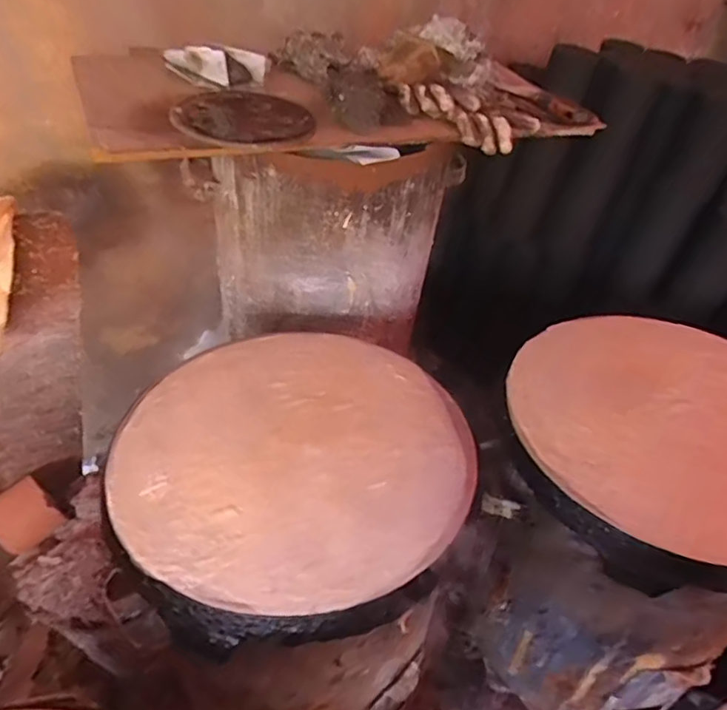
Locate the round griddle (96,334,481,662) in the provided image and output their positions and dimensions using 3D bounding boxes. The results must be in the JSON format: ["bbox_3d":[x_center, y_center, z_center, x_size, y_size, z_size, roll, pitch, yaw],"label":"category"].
[{"bbox_3d":[-0.071,0.098,0.625,0.373,0.032,0.385,-6,41,-10],"label":"round griddle"}]

